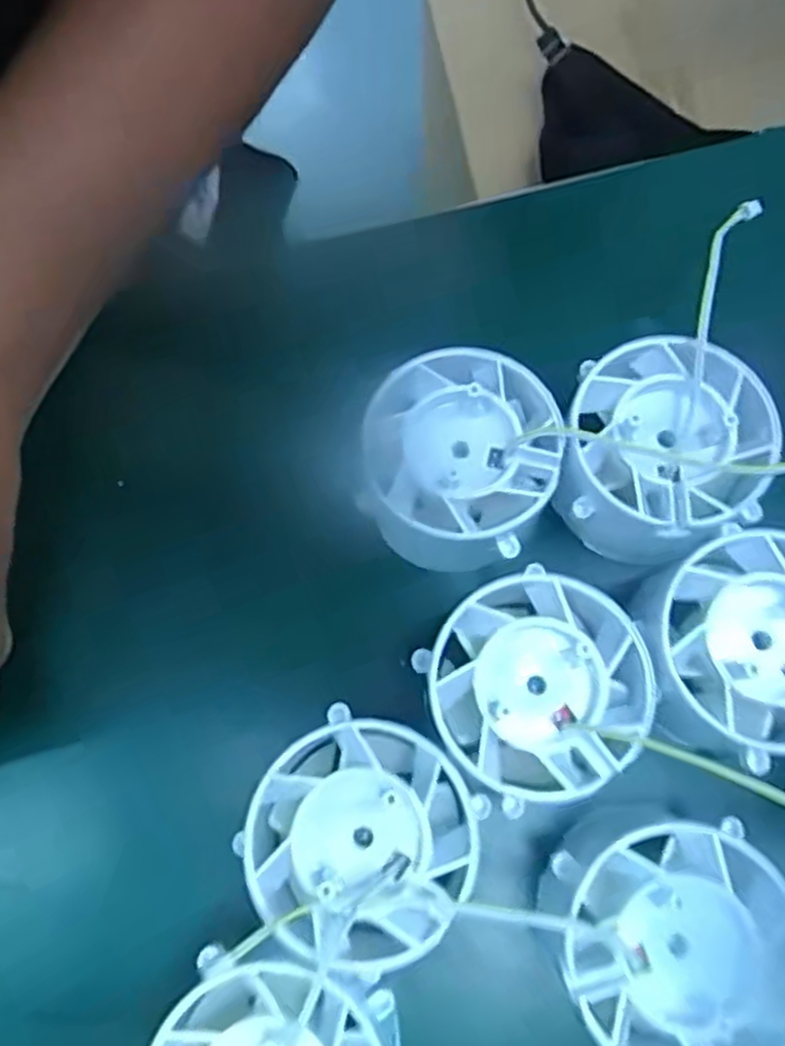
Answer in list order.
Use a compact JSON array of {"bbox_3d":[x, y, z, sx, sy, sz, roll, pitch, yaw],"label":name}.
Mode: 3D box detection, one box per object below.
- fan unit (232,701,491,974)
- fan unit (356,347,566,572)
[{"bbox_3d":[-0.007,0.070,0.171,0.048,0.021,0.048,0,76,1],"label":"fan unit"},{"bbox_3d":[0.016,-0.016,0.196,0.048,0.026,0.050,0,76,1],"label":"fan unit"}]

